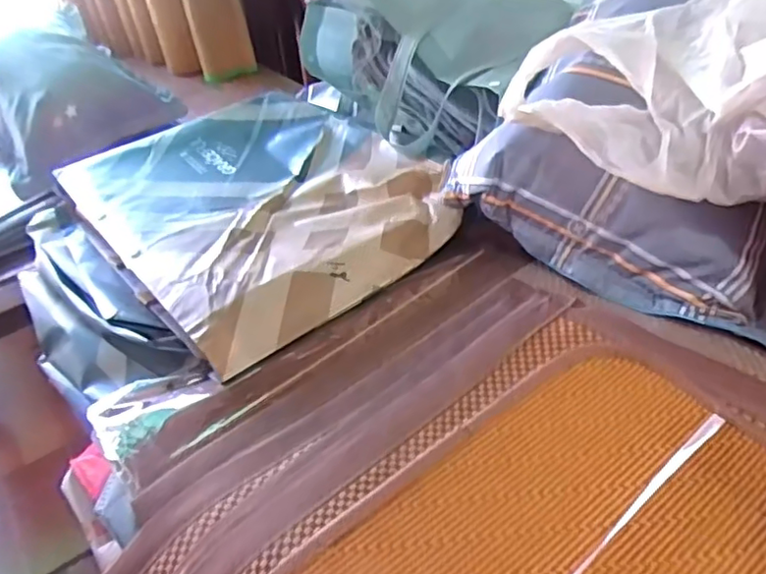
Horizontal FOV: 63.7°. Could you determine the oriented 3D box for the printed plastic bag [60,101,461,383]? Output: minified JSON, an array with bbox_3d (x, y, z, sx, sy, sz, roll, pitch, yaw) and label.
[{"bbox_3d":[-0.173,-0.131,0.833,0.390,0.048,0.541,-31,45,-25],"label":"printed plastic bag"}]

